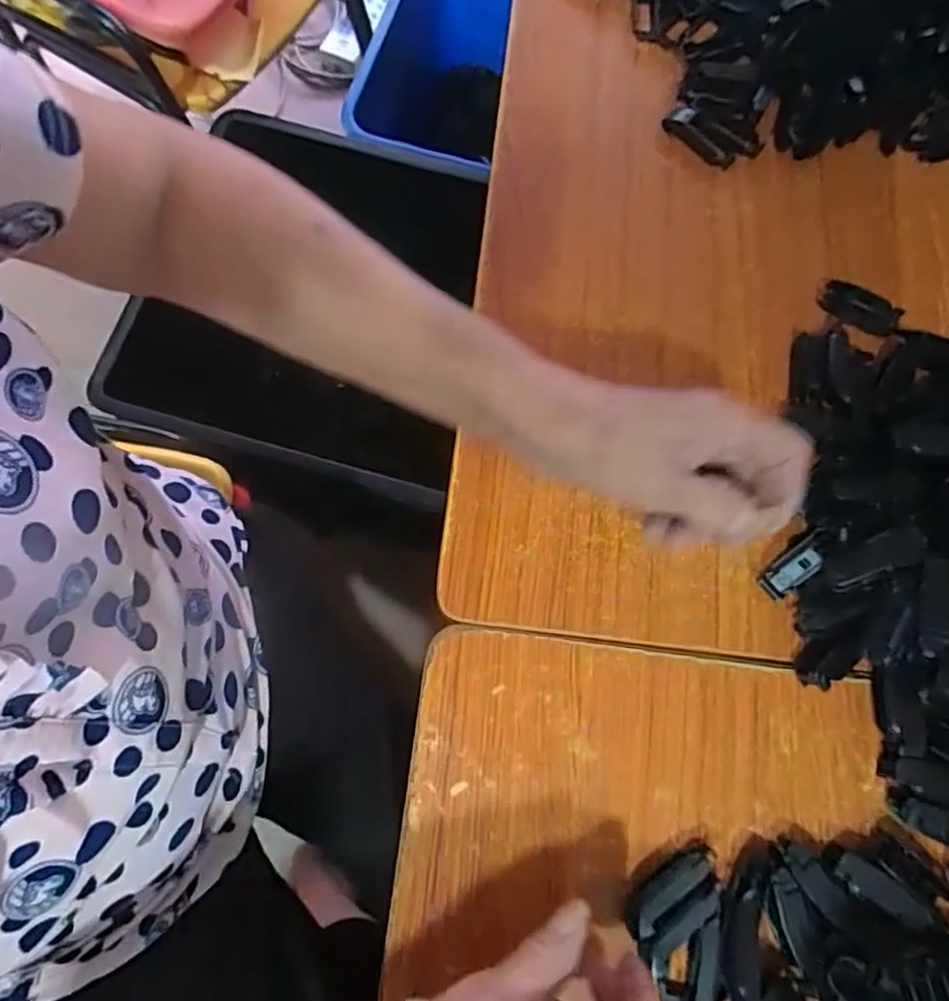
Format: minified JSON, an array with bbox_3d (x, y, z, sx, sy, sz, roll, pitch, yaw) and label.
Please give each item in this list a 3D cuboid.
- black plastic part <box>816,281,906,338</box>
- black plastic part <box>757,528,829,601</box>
[{"bbox_3d":[0.247,-0.123,0.410,0.049,0.012,0.022,35,77,8],"label":"black plastic part"},{"bbox_3d":[0.177,0.035,0.351,0.017,0.008,0.045,37,110,8],"label":"black plastic part"}]

